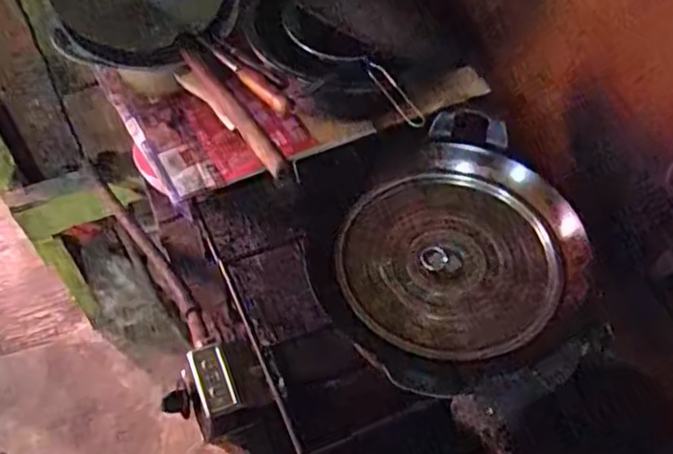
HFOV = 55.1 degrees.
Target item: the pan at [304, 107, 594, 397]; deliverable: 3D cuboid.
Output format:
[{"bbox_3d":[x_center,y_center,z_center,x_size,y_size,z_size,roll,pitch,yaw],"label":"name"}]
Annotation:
[{"bbox_3d":[0.122,0.029,0.771,0.282,0.107,0.310,0,53,0],"label":"pan"}]

